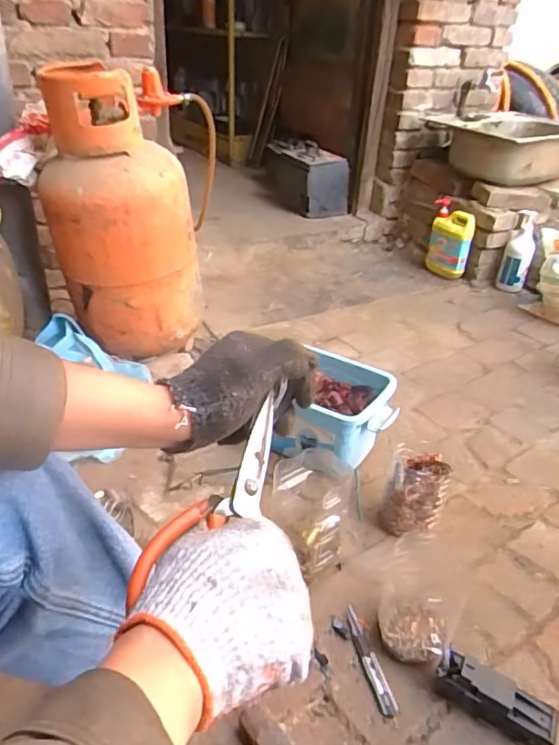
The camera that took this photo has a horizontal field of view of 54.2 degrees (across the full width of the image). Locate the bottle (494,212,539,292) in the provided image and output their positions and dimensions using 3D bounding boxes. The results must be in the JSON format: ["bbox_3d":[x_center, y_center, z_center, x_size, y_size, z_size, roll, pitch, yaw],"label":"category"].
[{"bbox_3d":[0.758,-0.379,1.730,0.091,0.240,0.106,16,34,20],"label":"bottle"}]

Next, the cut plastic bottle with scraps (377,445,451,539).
[{"bbox_3d":[0.219,0.199,0.893,0.096,0.109,0.099,16,34,20],"label":"cut plastic bottle with scraps"}]

